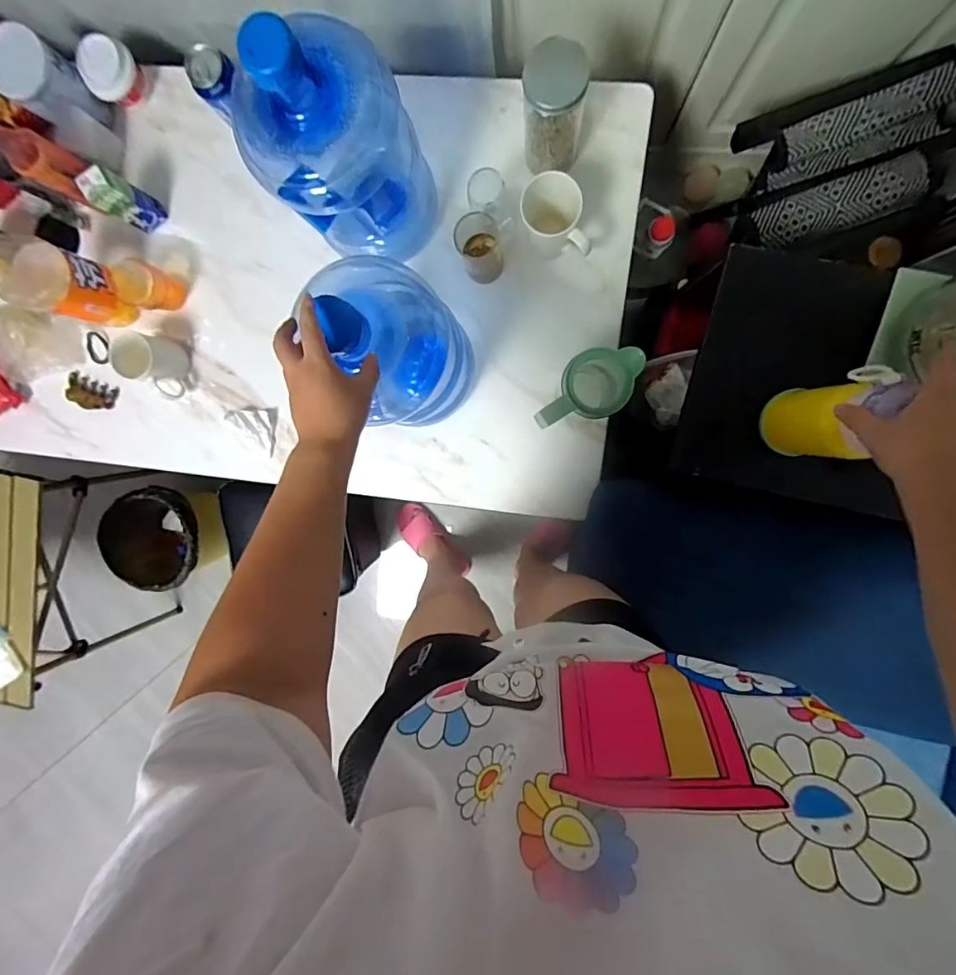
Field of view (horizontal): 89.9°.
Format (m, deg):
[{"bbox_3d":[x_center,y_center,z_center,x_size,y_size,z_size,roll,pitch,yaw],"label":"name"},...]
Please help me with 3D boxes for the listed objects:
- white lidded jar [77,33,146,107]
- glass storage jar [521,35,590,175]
[{"bbox_3d":[-0.588,-0.664,0.766,0.080,0.072,0.087,37,99,1],"label":"white lidded jar"},{"bbox_3d":[0.106,-0.521,0.678,0.079,0.181,0.079,1,97,6],"label":"glass storage jar"}]

